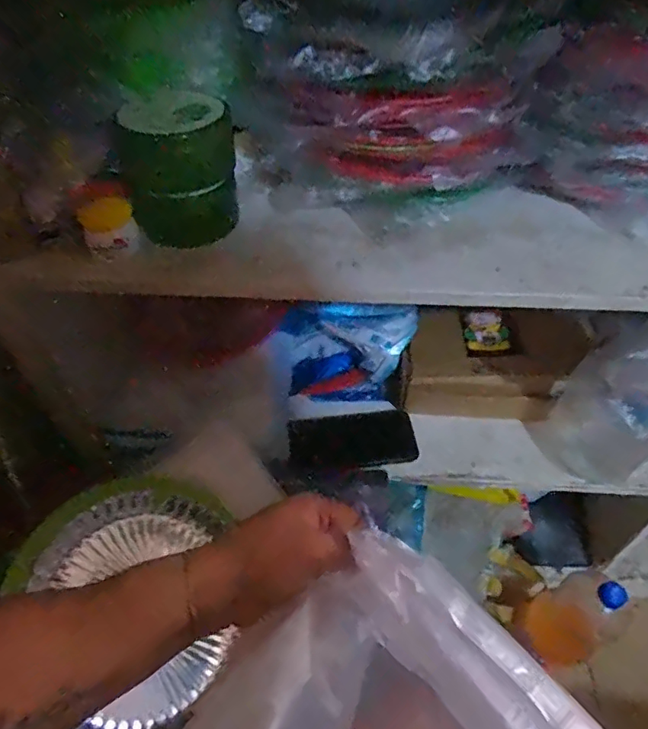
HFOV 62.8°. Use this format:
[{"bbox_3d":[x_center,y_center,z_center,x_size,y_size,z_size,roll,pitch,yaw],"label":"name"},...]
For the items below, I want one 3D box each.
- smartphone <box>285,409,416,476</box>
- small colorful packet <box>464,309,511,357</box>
[{"bbox_3d":[0.039,0.105,0.727,0.168,0.015,0.075,-6,68,-7],"label":"smartphone"},{"bbox_3d":[0.224,-0.044,0.733,0.063,0.013,0.075,-3,49,-1],"label":"small colorful packet"}]

